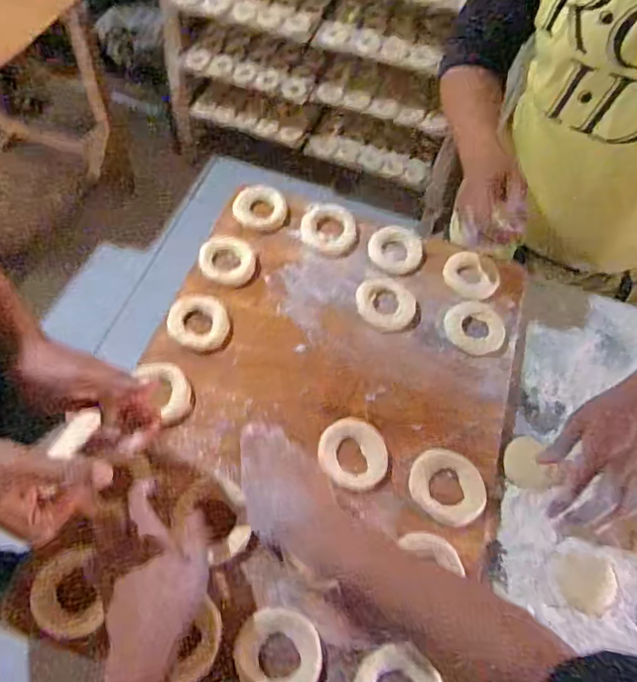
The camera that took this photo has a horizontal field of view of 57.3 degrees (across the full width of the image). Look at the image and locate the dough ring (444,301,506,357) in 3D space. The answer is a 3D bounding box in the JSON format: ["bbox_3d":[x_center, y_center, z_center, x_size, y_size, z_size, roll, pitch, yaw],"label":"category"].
[{"bbox_3d":[0.202,-0.016,0.754,0.077,0.020,0.076,2,58,-3],"label":"dough ring"}]

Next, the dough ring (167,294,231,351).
[{"bbox_3d":[-0.145,-0.023,0.707,0.071,0.014,0.071,2,58,-3],"label":"dough ring"}]

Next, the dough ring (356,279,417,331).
[{"bbox_3d":[0.087,-0.048,0.751,0.076,0.015,0.066,10,58,2],"label":"dough ring"}]

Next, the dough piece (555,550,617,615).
[{"bbox_3d":[0.285,0.256,0.620,0.062,0.012,0.056,19,58,8],"label":"dough piece"}]

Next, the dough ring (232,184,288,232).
[{"bbox_3d":[-0.082,-0.185,0.817,0.073,0.020,0.078,2,58,-3],"label":"dough ring"}]

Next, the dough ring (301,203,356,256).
[{"bbox_3d":[0.015,-0.155,0.796,0.074,0.026,0.077,2,58,-3],"label":"dough ring"}]

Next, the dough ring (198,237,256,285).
[{"bbox_3d":[-0.119,-0.105,0.764,0.071,0.023,0.064,2,58,-3],"label":"dough ring"}]

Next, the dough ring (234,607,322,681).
[{"bbox_3d":[-0.037,0.291,0.539,0.077,0.009,0.080,2,58,-3],"label":"dough ring"}]

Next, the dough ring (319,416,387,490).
[{"bbox_3d":[0.039,0.124,0.645,0.075,0.009,0.081,2,58,-3],"label":"dough ring"}]

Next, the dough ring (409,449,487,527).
[{"bbox_3d":[0.142,0.160,0.639,0.085,0.021,0.074,36,62,17],"label":"dough ring"}]

